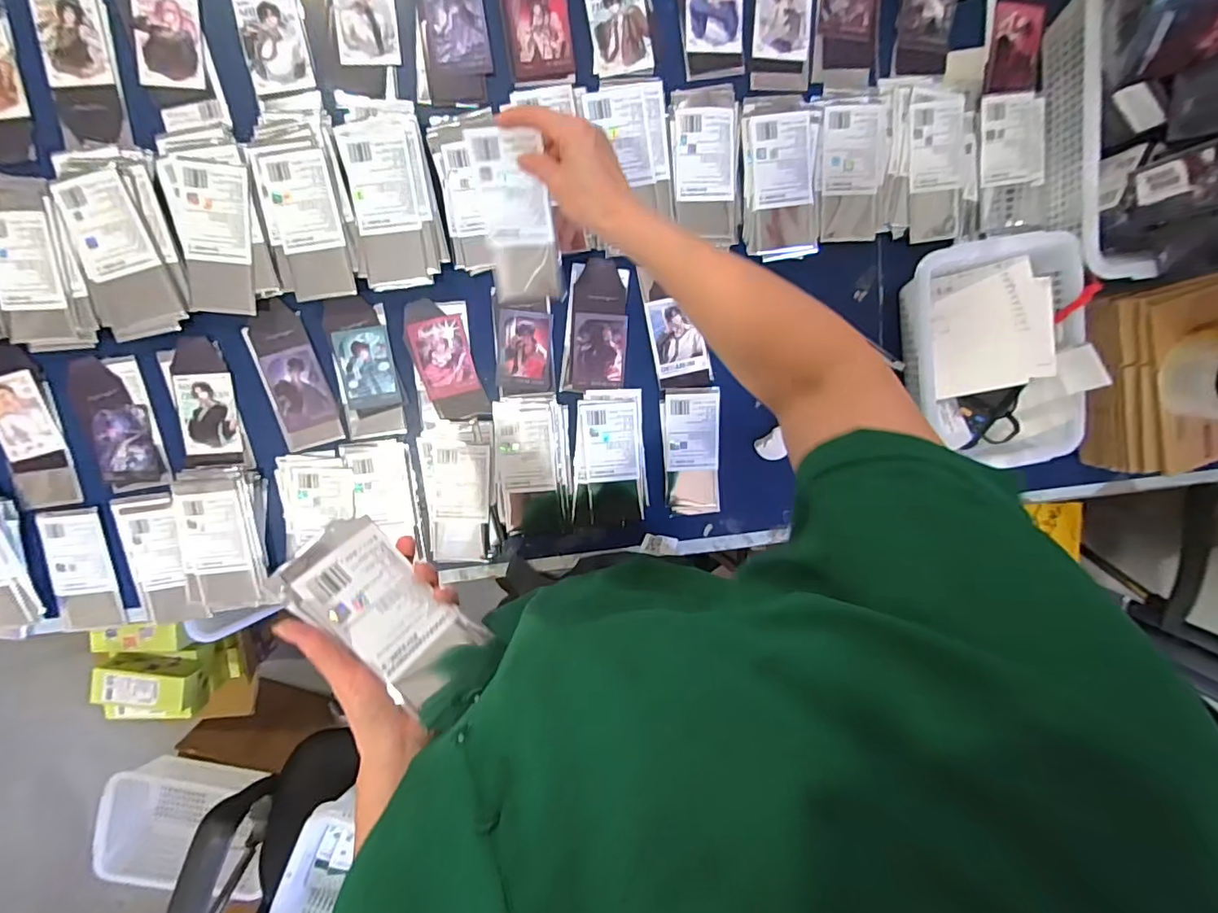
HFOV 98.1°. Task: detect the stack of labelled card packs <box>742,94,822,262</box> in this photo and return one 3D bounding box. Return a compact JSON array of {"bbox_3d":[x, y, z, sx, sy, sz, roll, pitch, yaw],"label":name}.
[{"bbox_3d":[0.209,-0.333,0.633,0.095,0.032,0.185,-5,99,-3],"label":"stack of labelled card packs"}]

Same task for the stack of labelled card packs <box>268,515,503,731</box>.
[{"bbox_3d":[-0.160,0.121,0.397,0.159,0.014,0.075,46,53,-6],"label":"stack of labelled card packs"}]

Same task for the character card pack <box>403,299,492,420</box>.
[{"bbox_3d":[-0.201,-0.117,0.645,0.067,0.004,0.149,-18,100,-1],"label":"character card pack"}]

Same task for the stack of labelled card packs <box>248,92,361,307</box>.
[{"bbox_3d":[-0.341,-0.294,0.594,0.094,0.036,0.220,-6,99,-3],"label":"stack of labelled card packs"}]

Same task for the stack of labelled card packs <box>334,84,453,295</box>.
[{"bbox_3d":[-0.247,-0.302,0.598,0.094,0.041,0.212,-8,99,-3],"label":"stack of labelled card packs"}]

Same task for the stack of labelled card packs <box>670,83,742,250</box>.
[{"bbox_3d":[0.115,-0.344,0.627,0.081,0.024,0.175,-5,99,-3],"label":"stack of labelled card packs"}]

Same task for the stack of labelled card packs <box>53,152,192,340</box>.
[{"bbox_3d":[-0.531,-0.234,0.584,0.107,0.040,0.197,-6,99,-3],"label":"stack of labelled card packs"}]

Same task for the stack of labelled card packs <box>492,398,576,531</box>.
[{"bbox_3d":[-0.094,0.010,0.670,0.093,0.018,0.170,-4,100,-4],"label":"stack of labelled card packs"}]

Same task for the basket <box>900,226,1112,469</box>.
[{"bbox_3d":[0.464,-0.122,0.643,0.193,0.101,0.269,-8,99,-3],"label":"basket"}]

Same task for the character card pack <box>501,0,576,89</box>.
[{"bbox_3d":[-0.082,-0.504,0.597,0.075,0.007,0.162,-8,97,-2],"label":"character card pack"}]

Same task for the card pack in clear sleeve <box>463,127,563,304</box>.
[{"bbox_3d":[-0.091,-0.228,0.518,0.077,0.010,0.159,10,132,17],"label":"card pack in clear sleeve"}]

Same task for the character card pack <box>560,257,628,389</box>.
[{"bbox_3d":[-0.015,-0.160,0.654,0.076,0.012,0.154,3,99,-5],"label":"character card pack"}]

